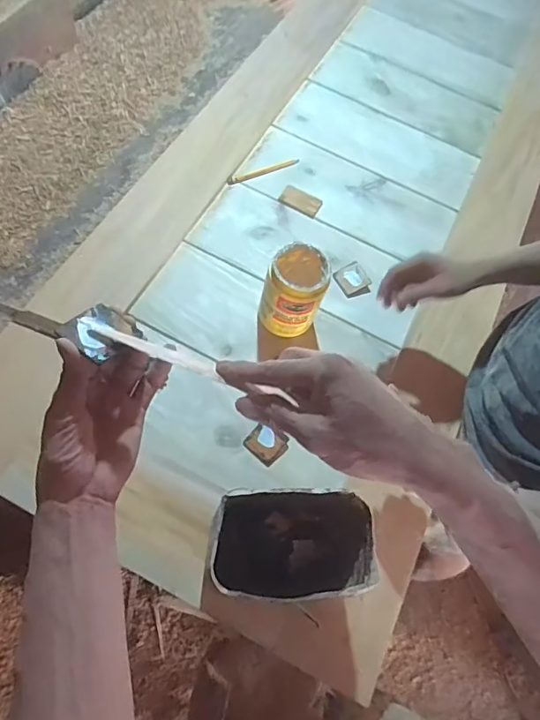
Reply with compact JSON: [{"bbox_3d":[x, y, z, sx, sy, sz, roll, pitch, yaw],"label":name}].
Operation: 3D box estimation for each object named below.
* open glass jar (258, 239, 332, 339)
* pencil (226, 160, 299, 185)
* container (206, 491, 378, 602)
[{"bbox_3d":[0.035,-0.110,0.784,0.093,0.135,0.102,2,65,-5],"label":"open glass jar"},{"bbox_3d":[-0.013,-0.376,0.986,0.157,0.012,0.015,-25,70,-16],"label":"pencil"},{"bbox_3d":[0.031,0.242,0.652,0.205,0.047,0.131,-2,65,-7],"label":"container"}]

